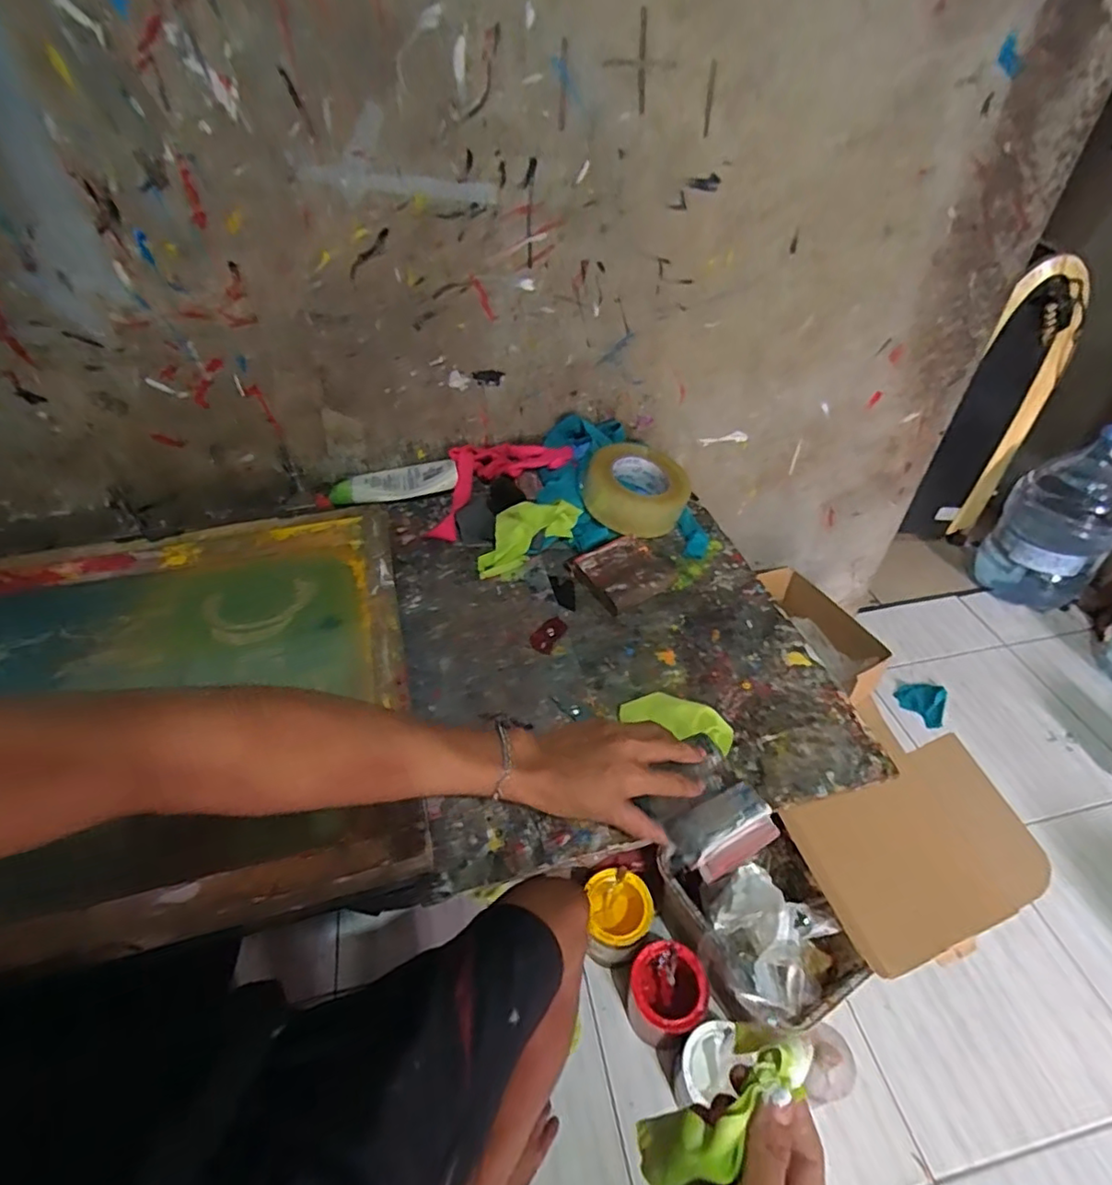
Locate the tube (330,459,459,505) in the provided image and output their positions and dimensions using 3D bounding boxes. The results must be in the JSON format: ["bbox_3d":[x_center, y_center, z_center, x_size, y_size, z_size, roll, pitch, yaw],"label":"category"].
[{"bbox_3d":[-0.222,-0.152,0.823,0.167,0.023,0.064,-10,44,-11],"label":"tube"}]

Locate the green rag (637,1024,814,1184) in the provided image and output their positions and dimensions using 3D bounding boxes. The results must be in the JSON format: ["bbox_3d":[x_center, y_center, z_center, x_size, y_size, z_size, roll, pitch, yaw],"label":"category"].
[{"bbox_3d":[0.086,0.275,0.316,0.113,0.037,0.039,-42,48,1],"label":"green rag"}]

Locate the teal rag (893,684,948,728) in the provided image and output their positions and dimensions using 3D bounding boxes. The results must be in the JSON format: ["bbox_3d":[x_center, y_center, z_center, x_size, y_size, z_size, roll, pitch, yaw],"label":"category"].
[{"bbox_3d":[0.826,0.248,1.353,0.099,0.027,0.122,25,49,25],"label":"teal rag"}]

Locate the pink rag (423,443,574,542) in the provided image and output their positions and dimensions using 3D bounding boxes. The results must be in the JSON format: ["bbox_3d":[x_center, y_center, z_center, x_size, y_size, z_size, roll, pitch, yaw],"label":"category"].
[{"bbox_3d":[-0.093,-0.159,0.809,0.229,0.034,0.114,-29,50,-27],"label":"pink rag"}]

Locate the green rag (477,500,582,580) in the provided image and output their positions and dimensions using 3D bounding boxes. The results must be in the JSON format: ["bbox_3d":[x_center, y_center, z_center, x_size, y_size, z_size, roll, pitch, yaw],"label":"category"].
[{"bbox_3d":[-0.038,-0.080,0.737,0.068,0.041,0.156,32,52,28],"label":"green rag"}]

